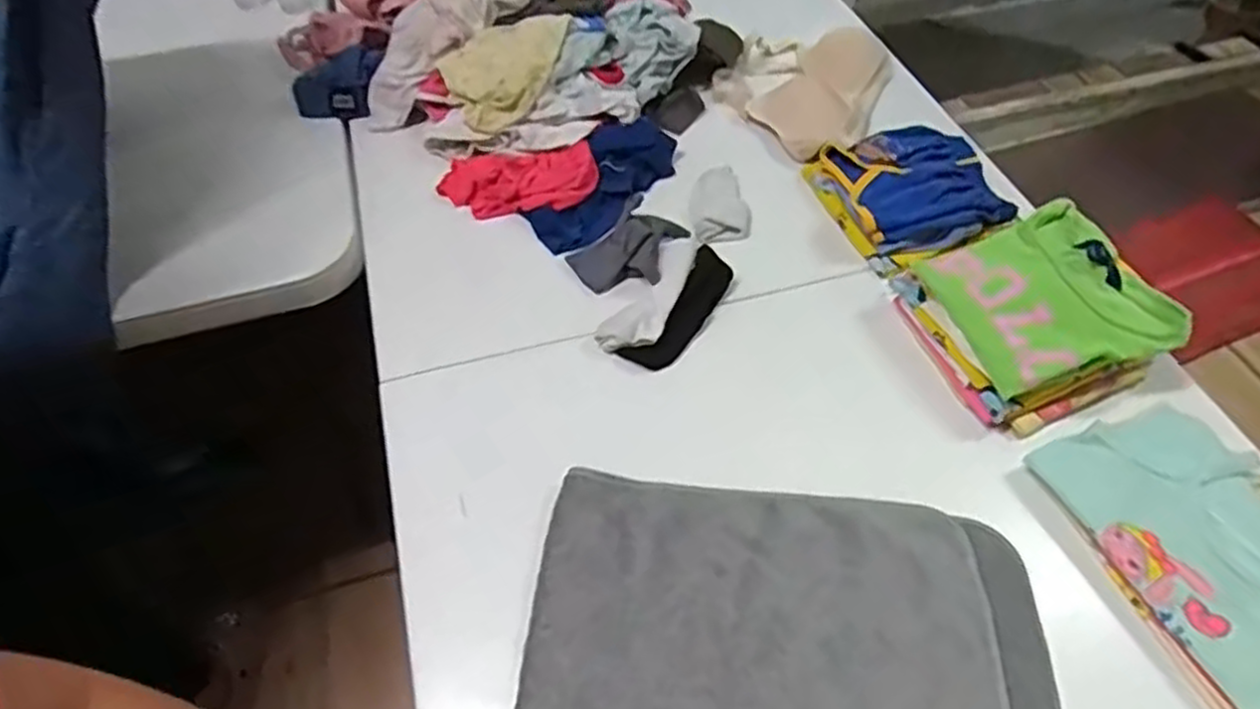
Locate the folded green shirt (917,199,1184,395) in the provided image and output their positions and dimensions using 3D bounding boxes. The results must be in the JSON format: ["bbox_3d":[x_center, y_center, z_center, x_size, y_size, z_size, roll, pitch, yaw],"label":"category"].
[{"bbox_3d":[0.381,-0.056,0.696,0.160,0.047,0.176,-16,54,-11],"label":"folded green shirt"}]

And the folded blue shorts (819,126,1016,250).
[{"bbox_3d":[0.323,-0.196,0.850,0.174,0.042,0.158,-12,53,-8],"label":"folded blue shorts"}]

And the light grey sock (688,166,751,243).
[{"bbox_3d":[0.102,-0.175,0.857,0.067,0.013,0.127,-2,52,0],"label":"light grey sock"}]

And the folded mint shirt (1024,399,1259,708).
[{"bbox_3d":[0.464,0.150,0.590,0.158,0.024,0.240,-18,54,-12],"label":"folded mint shirt"}]

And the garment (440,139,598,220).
[{"bbox_3d":[-0.127,-0.196,0.863,0.177,0.043,0.077,-5,52,-2],"label":"garment"}]

